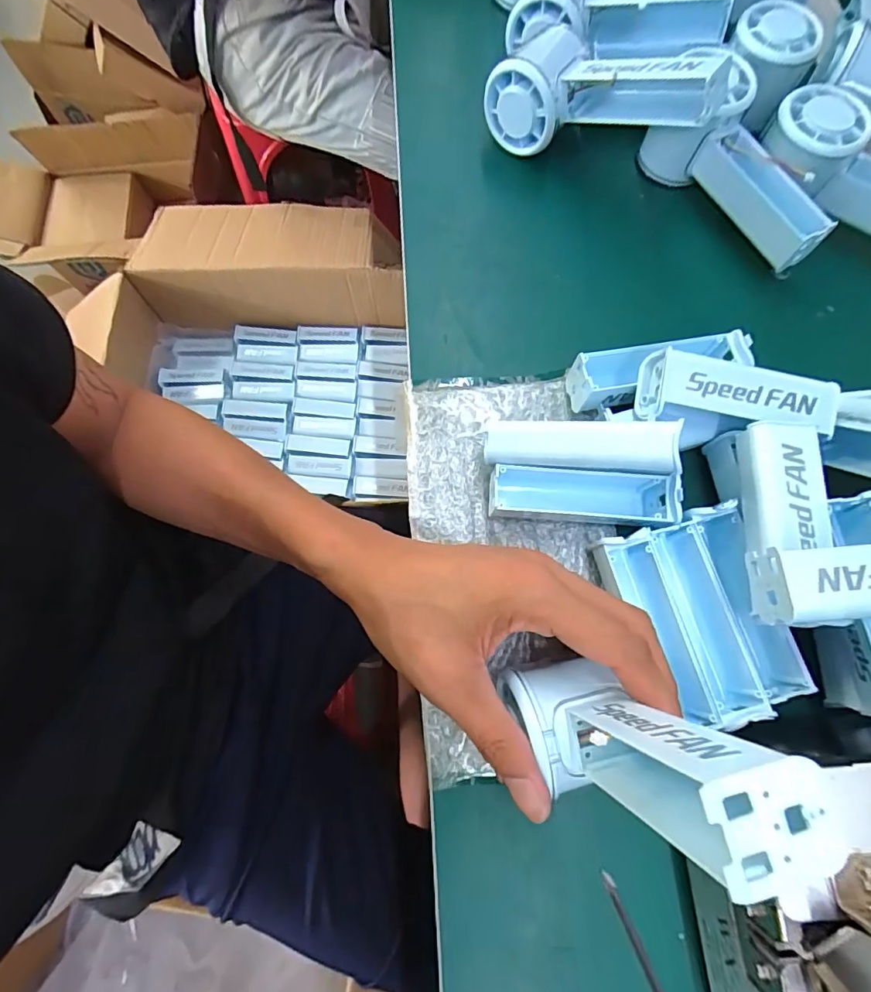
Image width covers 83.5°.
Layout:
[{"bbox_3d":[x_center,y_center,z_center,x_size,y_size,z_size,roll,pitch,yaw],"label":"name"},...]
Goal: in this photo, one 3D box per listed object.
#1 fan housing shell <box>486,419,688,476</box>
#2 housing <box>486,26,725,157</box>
[{"bbox_3d":[0.076,-0.027,0.261,0.097,0.016,0.023,4,73,17],"label":"fan housing shell"},{"bbox_3d":[0.111,-0.278,0.329,0.154,0.060,0.074,15,74,20],"label":"housing"}]

